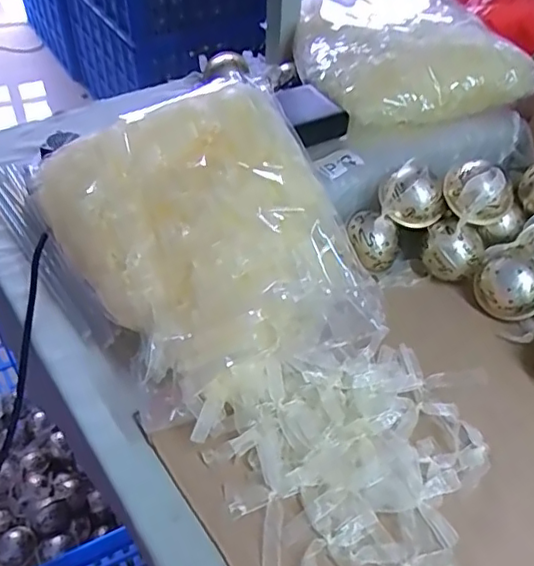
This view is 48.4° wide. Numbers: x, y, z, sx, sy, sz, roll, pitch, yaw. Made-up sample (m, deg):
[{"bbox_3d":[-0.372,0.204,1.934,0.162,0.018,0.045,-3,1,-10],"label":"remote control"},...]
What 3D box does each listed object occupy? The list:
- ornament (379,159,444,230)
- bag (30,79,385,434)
[{"bbox_3d":[0.132,-0.081,0.536,0.055,0.046,0.049,15,48,11],"label":"ornament"},{"bbox_3d":[-0.046,-0.023,0.448,0.197,0.145,0.212,-20,50,-20],"label":"bag"}]

